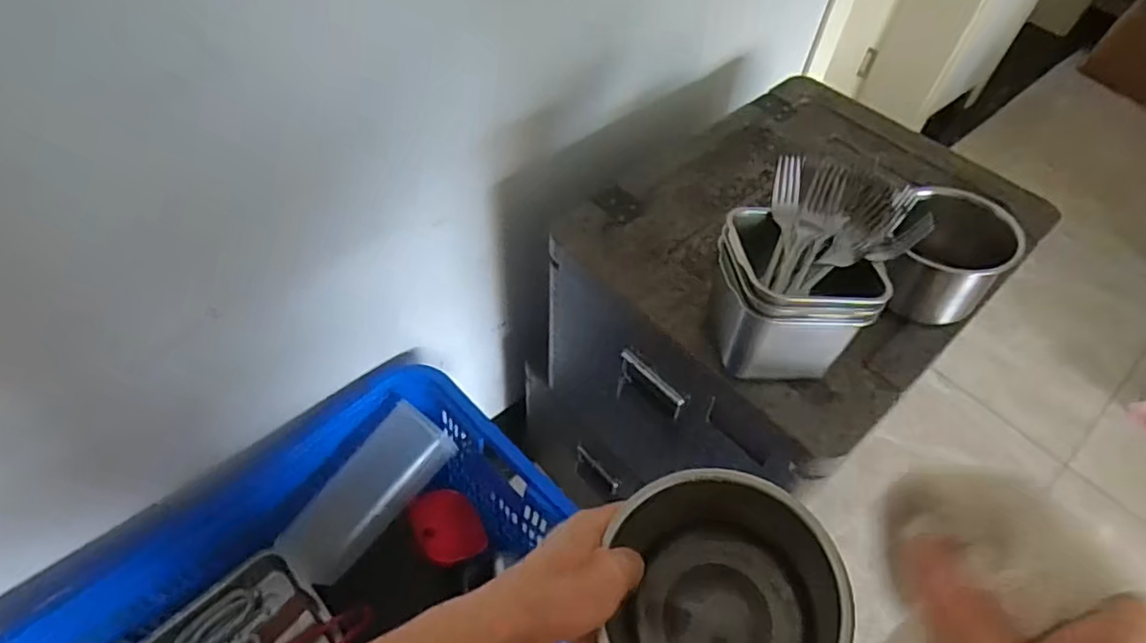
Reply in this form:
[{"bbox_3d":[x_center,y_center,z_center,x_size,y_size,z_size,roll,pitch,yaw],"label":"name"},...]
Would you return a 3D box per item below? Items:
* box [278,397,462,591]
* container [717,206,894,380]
[{"bbox_3d":[-0.299,0.254,0.925,0.101,0.049,0.267,37,78,22],"label":"box"},{"bbox_3d":[0.219,-0.030,0.645,0.142,0.119,0.134,-3,54,-5],"label":"container"}]

